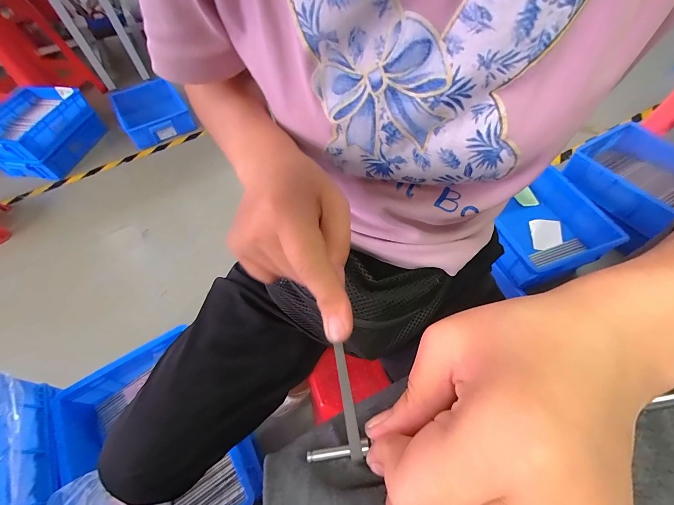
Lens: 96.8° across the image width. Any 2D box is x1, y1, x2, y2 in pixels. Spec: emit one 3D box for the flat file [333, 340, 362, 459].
[{"bbox_3d":[0.005,0.068,0.142,0.005,0.004,0.050,-9,49,-3],"label":"flat file"}]

